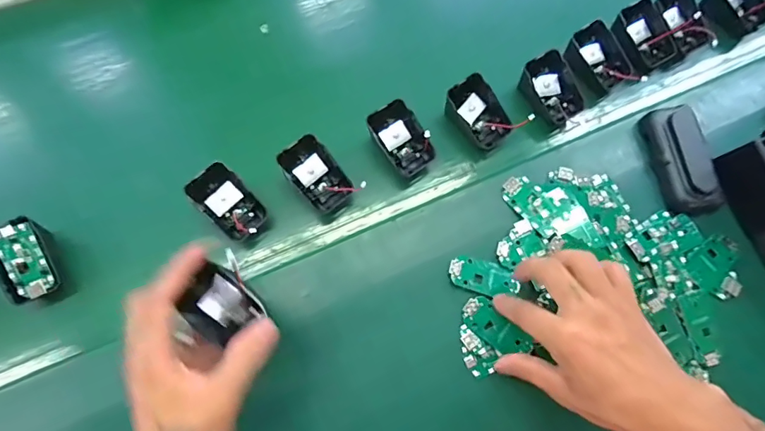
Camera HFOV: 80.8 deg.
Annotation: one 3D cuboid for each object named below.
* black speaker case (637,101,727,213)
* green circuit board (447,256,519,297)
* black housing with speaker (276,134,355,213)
[{"bbox_3d":[0.291,-0.055,0.431,0.051,0.022,0.102,-9,72,-4],"label":"black speaker case"},{"bbox_3d":[0.090,0.055,0.400,0.063,0.008,0.029,19,72,6],"label":"green circuit board"},{"bbox_3d":[-0.061,-0.036,0.419,0.044,0.038,0.063,-37,76,-12],"label":"black housing with speaker"}]

